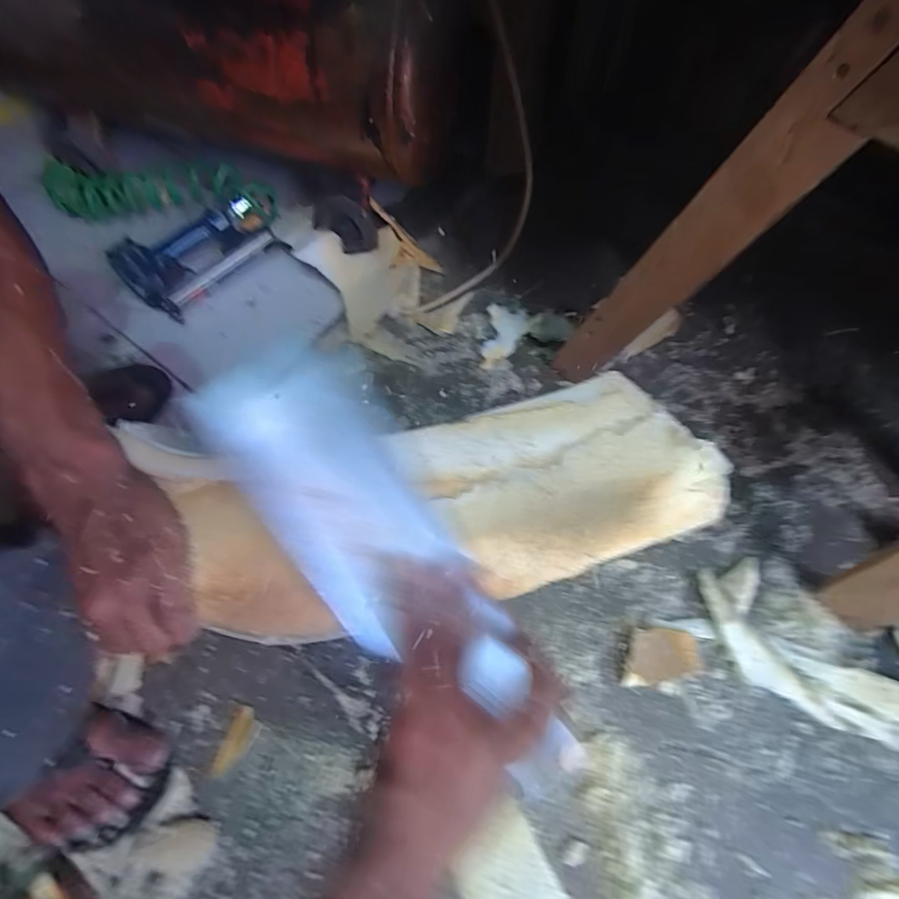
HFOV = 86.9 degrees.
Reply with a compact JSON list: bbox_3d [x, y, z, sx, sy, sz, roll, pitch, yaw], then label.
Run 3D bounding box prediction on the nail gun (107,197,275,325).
[{"bbox_3d":[-0.360,-0.284,0.695,0.202,0.060,0.115,-43,72,-15],"label":"nail gun"}]

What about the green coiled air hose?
[{"bbox_3d":[-0.461,-0.404,0.746,0.372,0.055,0.091,1,66,2],"label":"green coiled air hose"}]

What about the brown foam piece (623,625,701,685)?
[{"bbox_3d":[0.223,0.218,0.504,0.083,0.016,0.053,-4,65,-1],"label":"brown foam piece"}]

